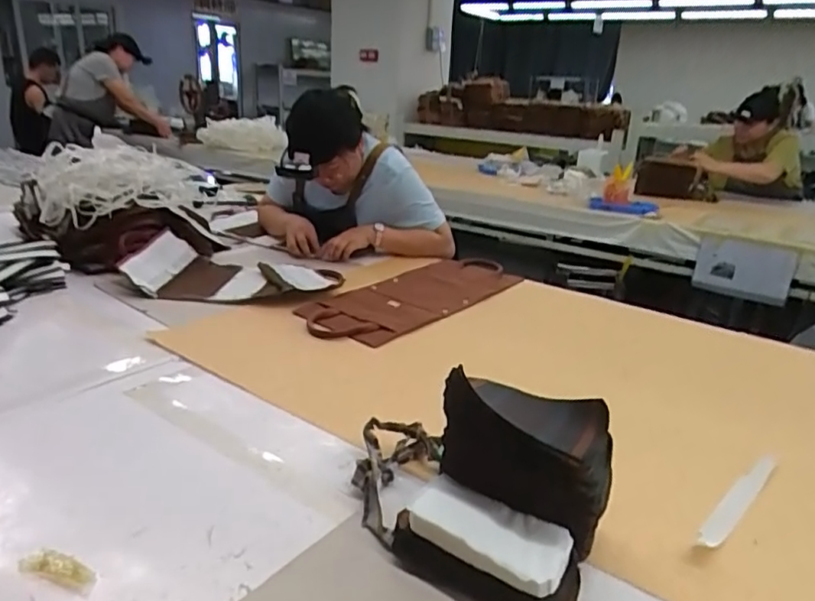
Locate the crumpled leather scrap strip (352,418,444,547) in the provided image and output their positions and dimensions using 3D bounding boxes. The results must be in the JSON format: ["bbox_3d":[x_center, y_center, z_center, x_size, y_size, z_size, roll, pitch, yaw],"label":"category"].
[{"bbox_3d":[-0.018,0.205,0.690,0.098,0.034,0.184,5,22,8],"label":"crumpled leather scrap strip"}]

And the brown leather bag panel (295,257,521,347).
[{"bbox_3d":[0.016,-0.016,1.291,0.239,0.016,0.539,19,27,38],"label":"brown leather bag panel"}]

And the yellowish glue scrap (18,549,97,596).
[{"bbox_3d":[-0.323,0.250,0.553,0.078,0.010,0.026,9,22,17],"label":"yellowish glue scrap"}]

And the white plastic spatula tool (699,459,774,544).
[{"bbox_3d":[0.388,0.230,0.693,0.213,0.004,0.025,-19,29,-42],"label":"white plastic spatula tool"}]

